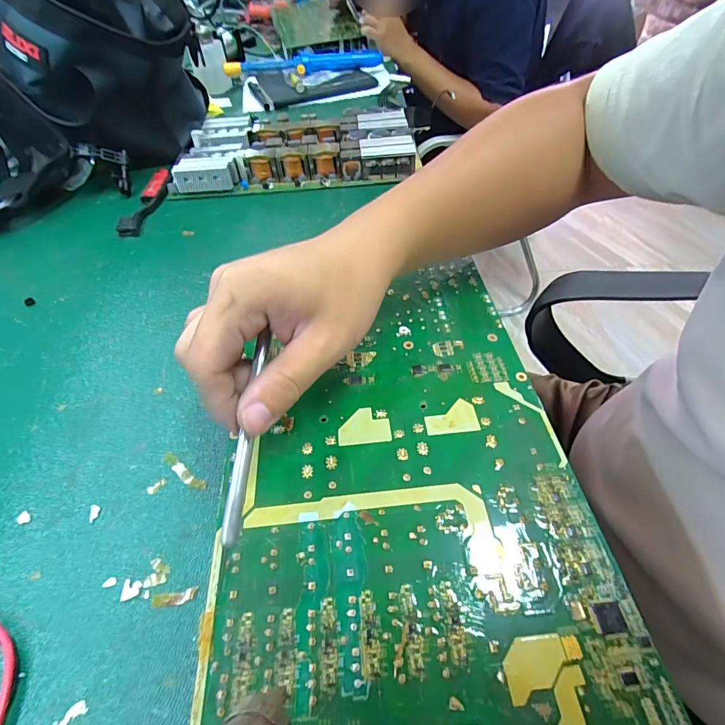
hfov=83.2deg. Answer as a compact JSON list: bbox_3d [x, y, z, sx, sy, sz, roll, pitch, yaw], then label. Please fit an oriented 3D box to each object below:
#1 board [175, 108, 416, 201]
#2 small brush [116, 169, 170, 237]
[{"bbox_3d":[-0.092,-0.308,0.582,0.322,0.037,0.180,-4,50,0],"label":"board"},{"bbox_3d":[-0.276,-0.213,0.531,0.035,0.016,0.157,1,50,4],"label":"small brush"}]

